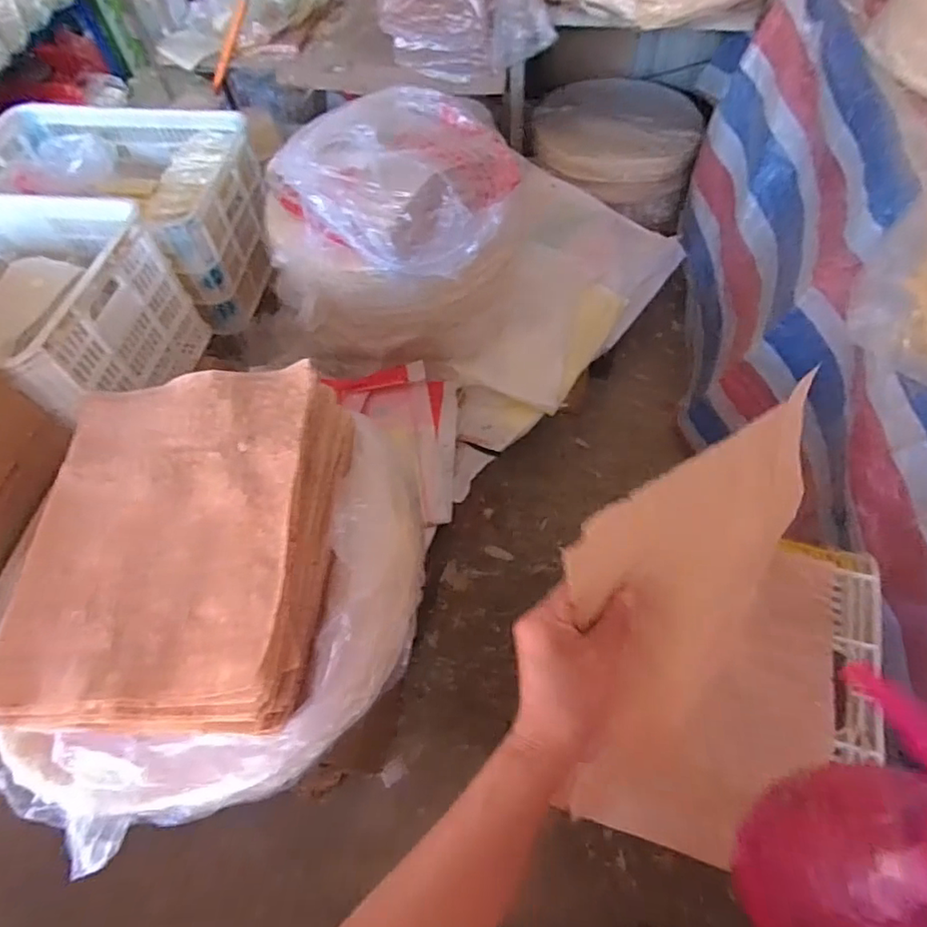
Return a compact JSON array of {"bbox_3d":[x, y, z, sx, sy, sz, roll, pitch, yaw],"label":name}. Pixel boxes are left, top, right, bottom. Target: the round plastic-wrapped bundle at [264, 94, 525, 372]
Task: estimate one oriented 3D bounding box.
[{"bbox_3d":[-0.158,-0.532,1.305,0.549,0.410,0.452,-1,60,4],"label":"round plastic-wrapped bundle"}]

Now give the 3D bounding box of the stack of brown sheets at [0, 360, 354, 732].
[{"bbox_3d":[-0.329,0.081,0.645,0.345,0.103,0.405,0,60,4],"label":"stack of brown sheets"}]

